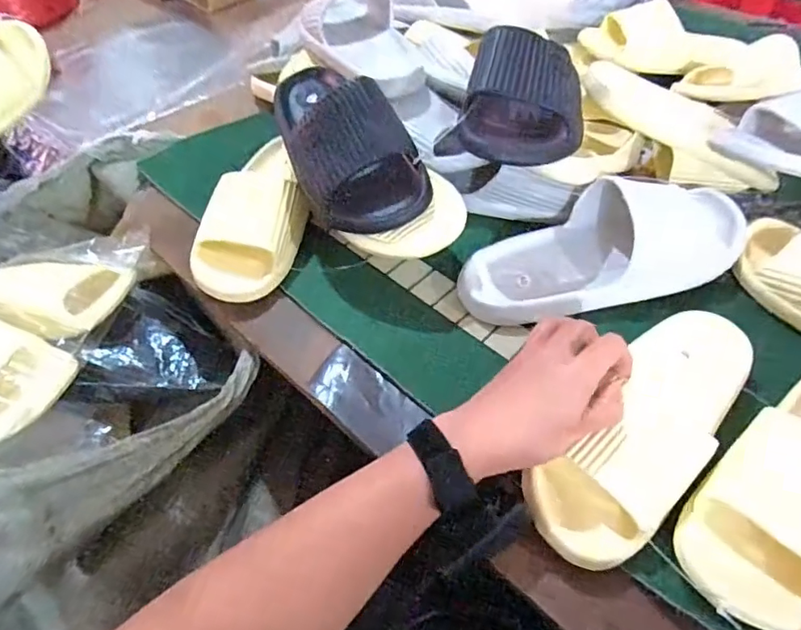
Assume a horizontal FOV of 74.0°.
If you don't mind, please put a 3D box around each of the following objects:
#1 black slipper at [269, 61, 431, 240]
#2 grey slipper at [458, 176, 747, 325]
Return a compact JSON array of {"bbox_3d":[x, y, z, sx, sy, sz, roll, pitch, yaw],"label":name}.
[{"bbox_3d":[-0.070,-0.194,0.532,0.110,0.079,0.273,-19,52,-12],"label":"black slipper"},{"bbox_3d":[0.193,-0.070,0.499,0.277,0.066,0.120,-8,50,-3],"label":"grey slipper"}]

